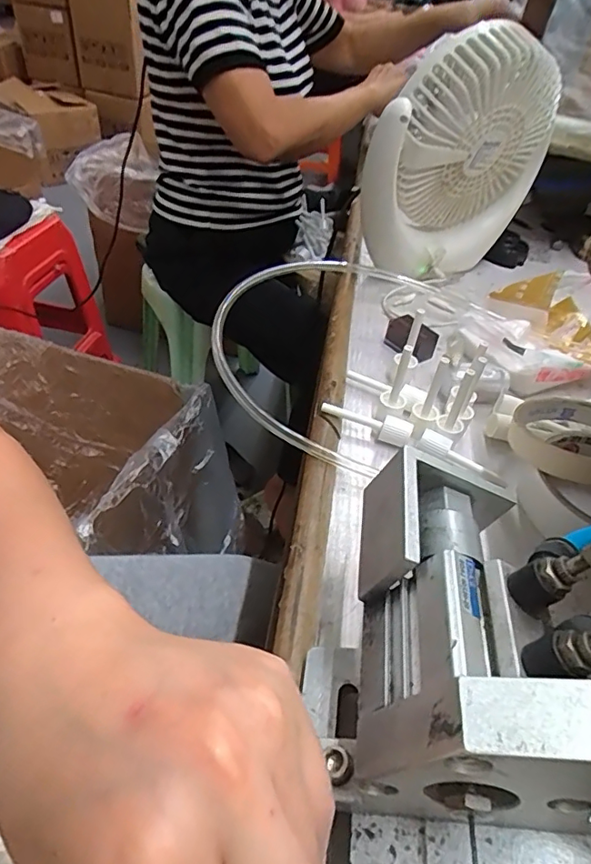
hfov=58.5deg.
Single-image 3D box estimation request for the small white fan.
[{"bbox_3d":[0.154,-0.255,0.502,0.177,0.197,0.087,-21,49,-26],"label":"small white fan"}]

